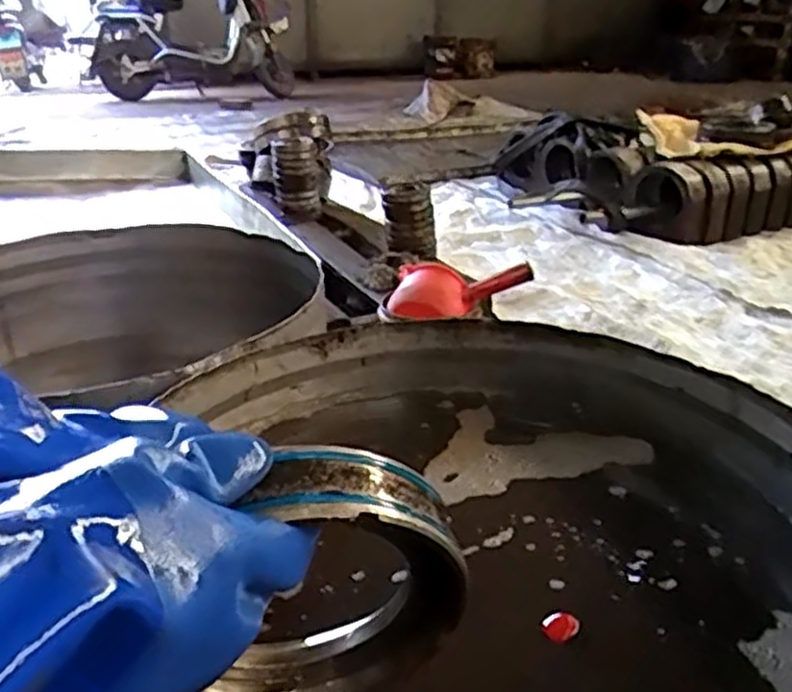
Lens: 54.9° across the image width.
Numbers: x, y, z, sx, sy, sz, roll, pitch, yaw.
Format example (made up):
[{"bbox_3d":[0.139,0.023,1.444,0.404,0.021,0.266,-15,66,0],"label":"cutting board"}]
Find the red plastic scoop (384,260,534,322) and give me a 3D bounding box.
[{"bbox_3d":[0.099,-0.091,1.222,0.236,0.075,0.097,-7,26,12],"label":"red plastic scoop"}]

